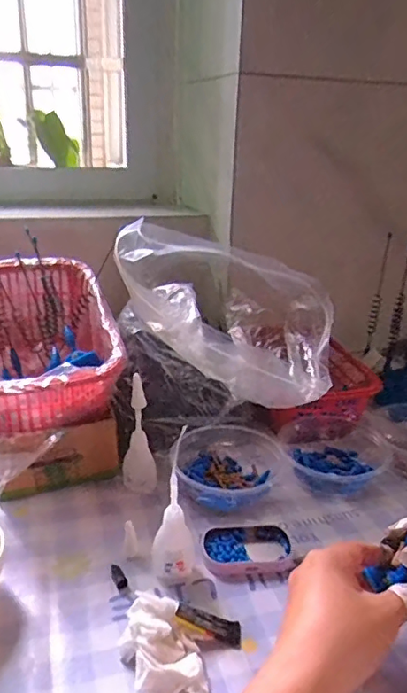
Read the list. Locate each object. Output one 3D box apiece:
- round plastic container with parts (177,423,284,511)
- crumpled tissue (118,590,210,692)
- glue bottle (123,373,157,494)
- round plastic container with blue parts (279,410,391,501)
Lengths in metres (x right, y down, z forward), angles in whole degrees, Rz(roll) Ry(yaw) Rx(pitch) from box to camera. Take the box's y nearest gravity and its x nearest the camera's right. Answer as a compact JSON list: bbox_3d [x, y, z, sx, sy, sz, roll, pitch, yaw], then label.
[{"bbox_3d":[0.020,0.125,0.546,0.108,0.043,0.097,12,25,21],"label":"round plastic container with parts"},{"bbox_3d":[-0.029,0.215,0.370,0.047,0.025,0.075,-11,27,-28],"label":"crumpled tissue"},{"bbox_3d":[-0.064,0.090,0.526,0.028,0.123,0.029,-7,25,-21],"label":"glue bottle"},{"bbox_3d":[0.146,0.118,0.578,0.110,0.041,0.101,0,23,-6],"label":"round plastic container with blue parts"}]

